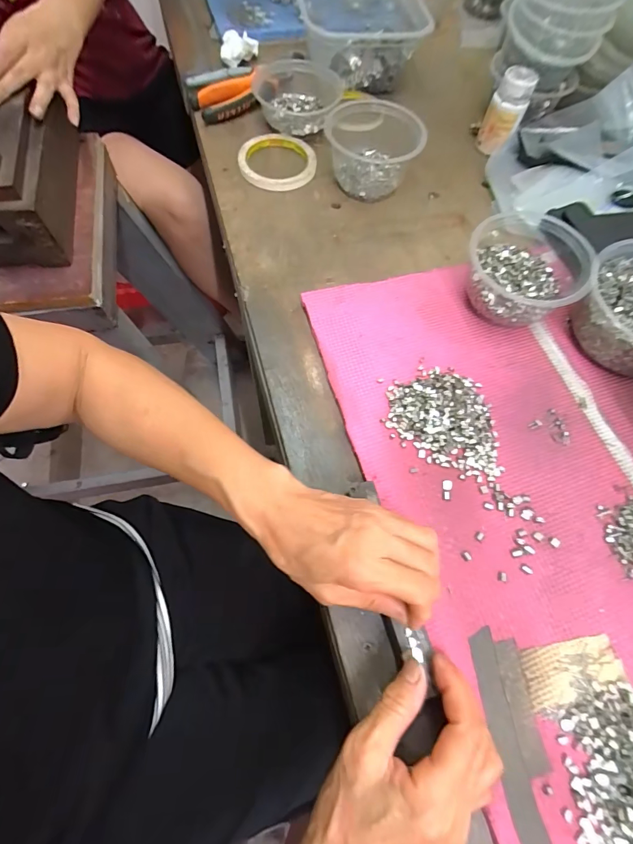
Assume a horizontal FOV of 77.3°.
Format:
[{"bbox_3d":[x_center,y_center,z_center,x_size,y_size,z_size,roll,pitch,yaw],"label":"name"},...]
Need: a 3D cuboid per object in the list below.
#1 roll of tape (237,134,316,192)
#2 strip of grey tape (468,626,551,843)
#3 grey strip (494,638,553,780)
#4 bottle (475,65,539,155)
[{"bbox_3d":[-0.048,-0.335,0.507,0.095,0.016,0.092,0,66,-1],"label":"roll of tape"},{"bbox_3d":[0.129,0.213,0.272,0.019,0.005,0.123,-7,67,-4],"label":"strip of grey tape"},{"bbox_3d":[0.144,0.199,0.277,0.017,0.004,0.078,-6,67,-4],"label":"grey strip"},{"bbox_3d":[0.242,-0.399,0.508,0.046,0.076,0.047,24,68,9],"label":"bottle"}]

